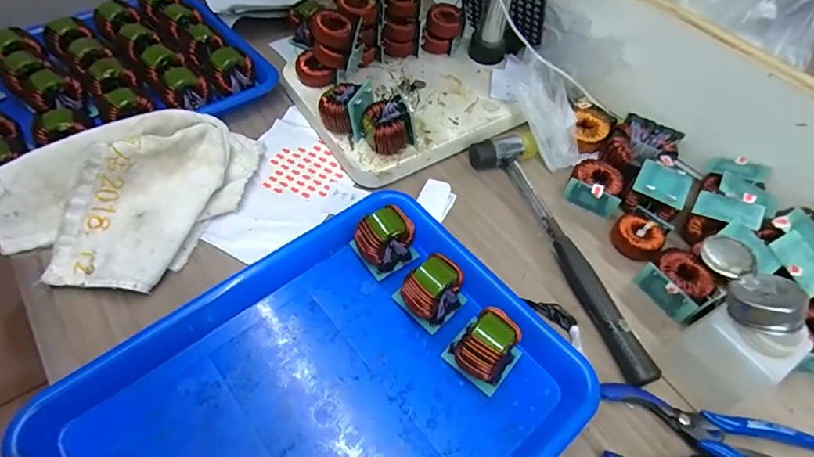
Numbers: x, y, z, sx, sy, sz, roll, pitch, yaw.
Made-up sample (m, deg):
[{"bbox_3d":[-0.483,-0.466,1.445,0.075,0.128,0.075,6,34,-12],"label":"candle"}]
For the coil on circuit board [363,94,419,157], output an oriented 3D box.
[{"bbox_3d":[-0.019,-0.099,0.432,0.039,0.045,0.045,-32,63,-24],"label":"coil on circuit board"}]

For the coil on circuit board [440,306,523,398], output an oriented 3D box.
[{"bbox_3d":[0.058,0.089,0.333,0.046,0.047,0.046,36,60,20],"label":"coil on circuit board"}]

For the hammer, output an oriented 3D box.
[{"bbox_3d":[0.149,0.008,0.412,0.067,0.026,0.261,-18,58,-16],"label":"hammer"}]

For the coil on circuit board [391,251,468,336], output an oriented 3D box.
[{"bbox_3d":[0.019,0.050,0.360,0.044,0.047,0.042,39,61,22],"label":"coil on circuit board"}]

